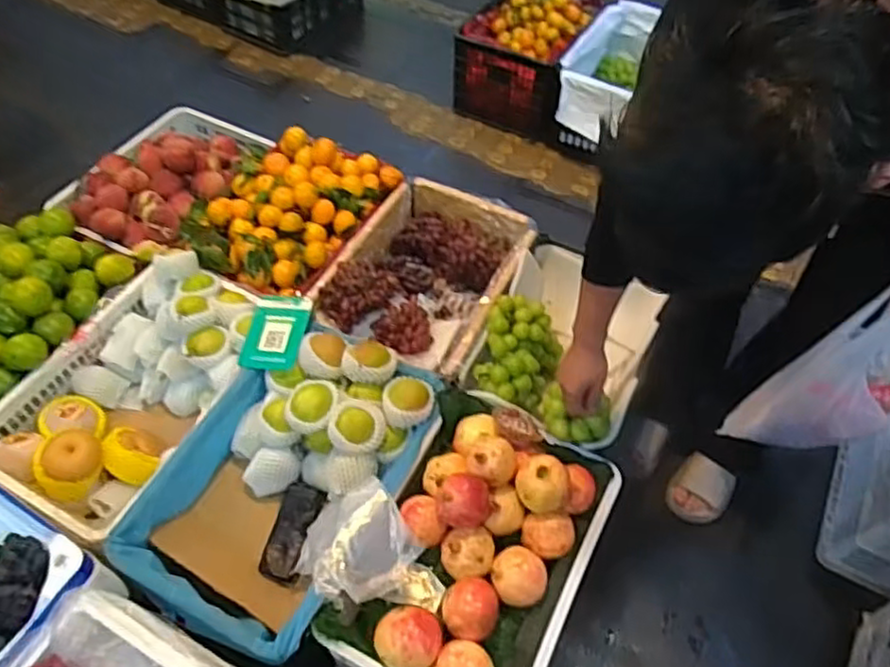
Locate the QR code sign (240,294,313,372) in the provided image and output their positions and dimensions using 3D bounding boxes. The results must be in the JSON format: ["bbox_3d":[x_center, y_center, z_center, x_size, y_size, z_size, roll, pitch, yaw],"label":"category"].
[{"bbox_3d":[-0.324,-0.006,1.346,0.118,0.048,0.164,5,54,3],"label":"QR code sign"}]

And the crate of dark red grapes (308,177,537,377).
[{"bbox_3d":[-0.037,-0.112,1.570,0.360,0.190,0.498,25,57,17],"label":"crate of dark red grapes"}]

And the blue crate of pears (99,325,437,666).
[{"bbox_3d":[-0.275,0.257,1.244,0.380,0.189,0.553,24,57,15],"label":"blue crate of pears"}]

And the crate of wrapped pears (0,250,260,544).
[{"bbox_3d":[-0.586,0.104,1.347,0.333,0.155,0.530,25,57,16],"label":"crate of wrapped pears"}]

